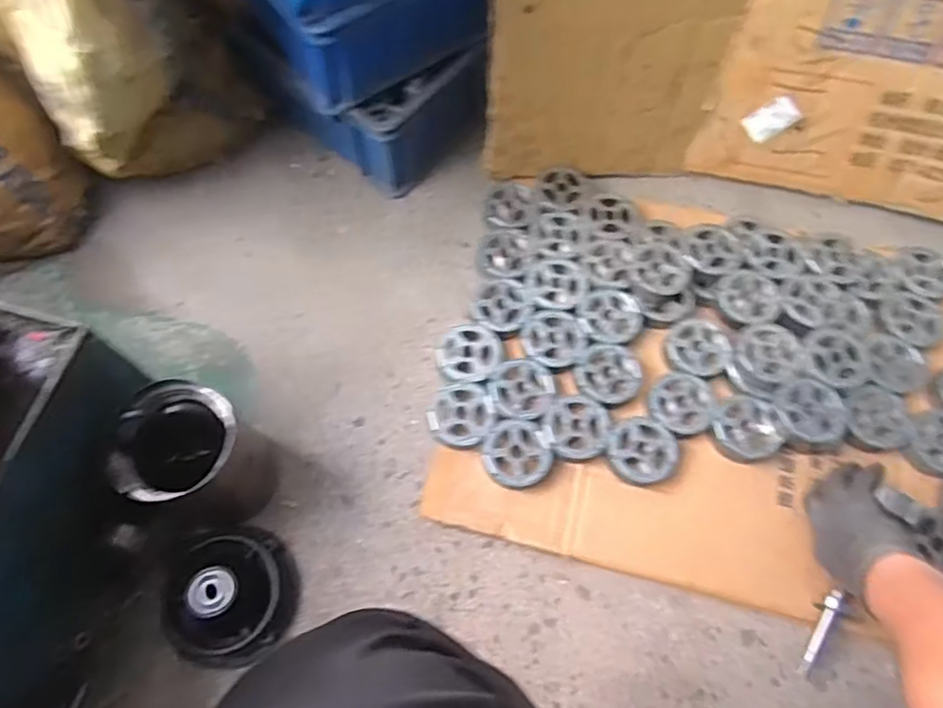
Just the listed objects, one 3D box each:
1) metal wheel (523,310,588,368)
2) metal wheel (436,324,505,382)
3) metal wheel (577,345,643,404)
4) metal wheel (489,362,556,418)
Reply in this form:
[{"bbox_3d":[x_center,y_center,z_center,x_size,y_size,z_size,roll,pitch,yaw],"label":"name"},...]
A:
[{"bbox_3d":[0.107,-0.020,0.801,0.077,0.018,0.078,0,67,0],"label":"metal wheel"},{"bbox_3d":[-0.002,-0.003,0.788,0.080,0.011,0.076,0,67,0],"label":"metal wheel"},{"bbox_3d":[0.168,0.023,0.780,0.074,0.019,0.073,-23,69,-10],"label":"metal wheel"},{"bbox_3d":[0.059,0.043,0.779,0.072,0.014,0.075,0,67,0],"label":"metal wheel"}]

